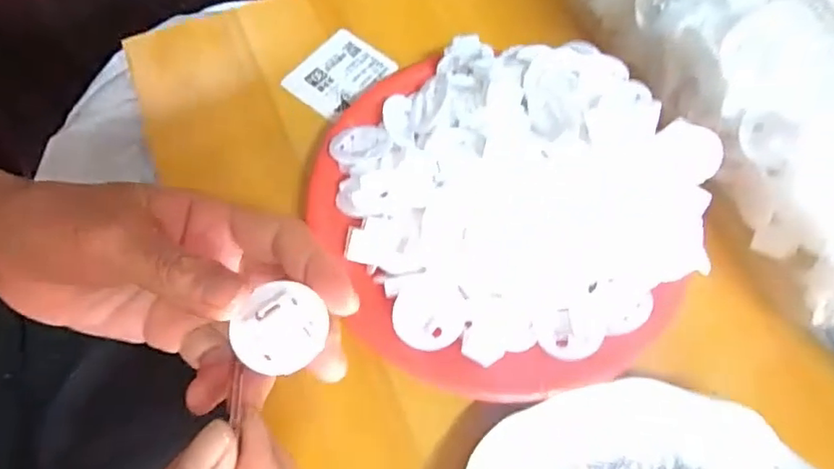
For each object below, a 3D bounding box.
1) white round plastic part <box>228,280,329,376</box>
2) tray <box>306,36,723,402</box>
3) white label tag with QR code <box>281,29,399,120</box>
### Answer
[{"bbox_3d":[-0.047,0.034,0.202,0.031,0.006,0.031,-3,103,-12],"label":"white round plastic part"},{"bbox_3d":[0.048,-0.017,0.290,0.185,0.052,0.175,1,66,-2],"label":"tray"},{"bbox_3d":[-0.050,-0.103,0.362,0.045,0.005,0.061,38,70,14],"label":"white label tag with QR code"}]

